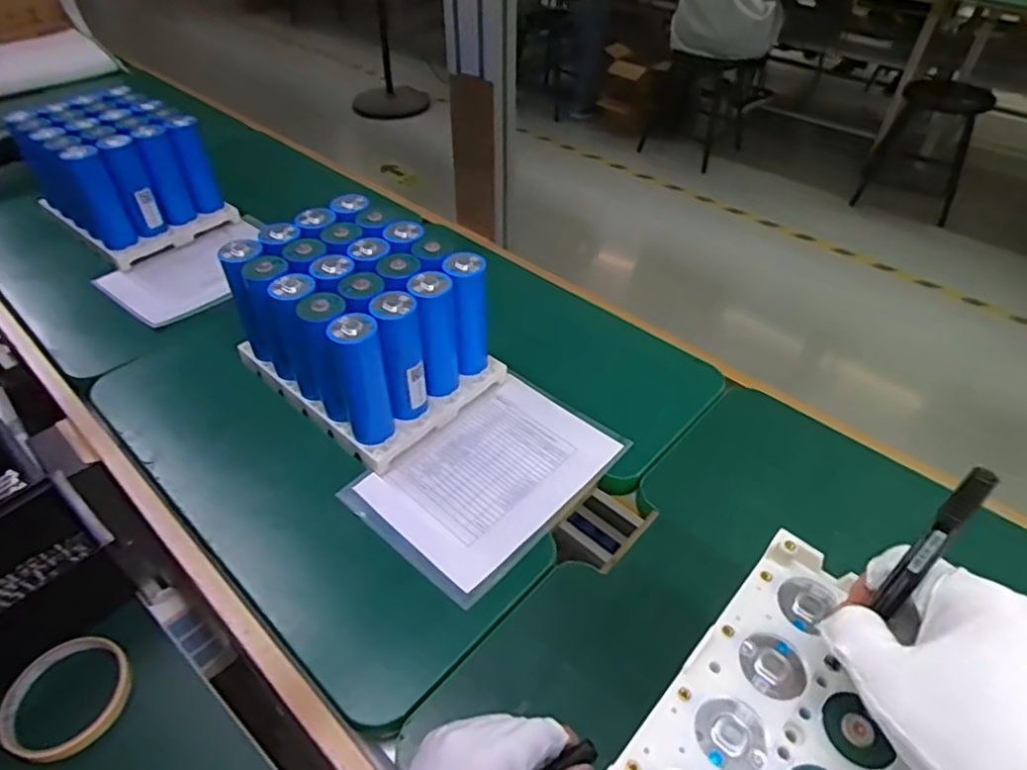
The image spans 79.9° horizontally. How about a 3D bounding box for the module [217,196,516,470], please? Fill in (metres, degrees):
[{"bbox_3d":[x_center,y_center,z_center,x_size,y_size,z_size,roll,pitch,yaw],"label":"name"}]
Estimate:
[{"bbox_3d":[-0.150,-0.062,0.613,0.225,0.148,0.168,32,52,28],"label":"module"}]

